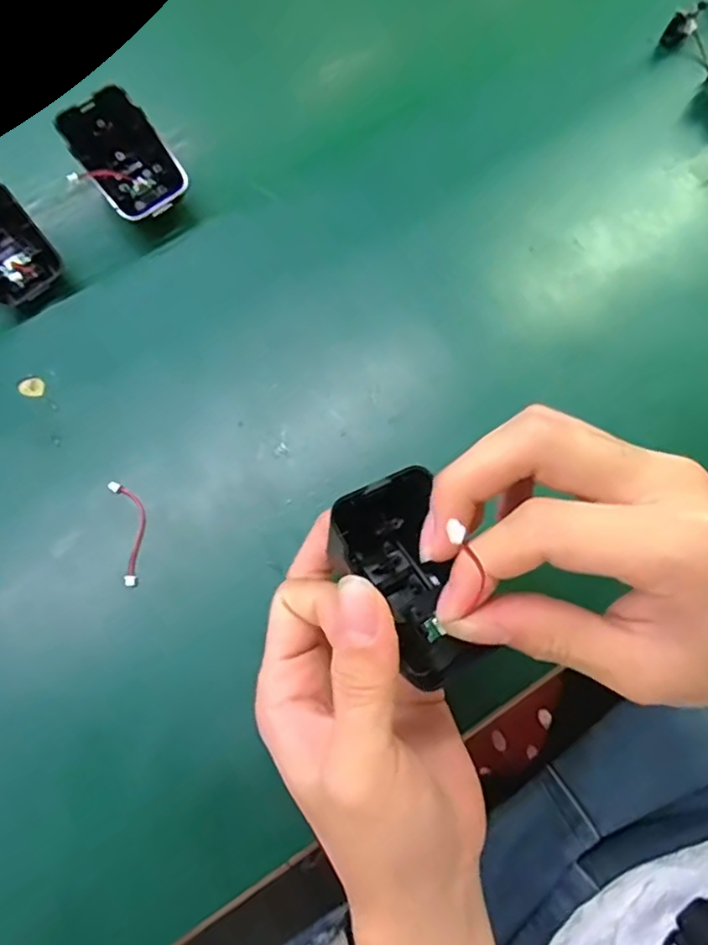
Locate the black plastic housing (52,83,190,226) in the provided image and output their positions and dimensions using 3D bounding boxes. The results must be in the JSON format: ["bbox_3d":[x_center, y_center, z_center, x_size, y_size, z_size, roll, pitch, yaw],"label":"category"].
[{"bbox_3d":[-0.127,-0.173,0.351,0.047,0.040,0.068,-36,76,-10],"label":"black plastic housing"}]

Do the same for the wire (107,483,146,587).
[{"bbox_3d":[-0.108,0.029,0.302,0.014,0.004,0.052,-15,72,-3],"label":"wire"}]

